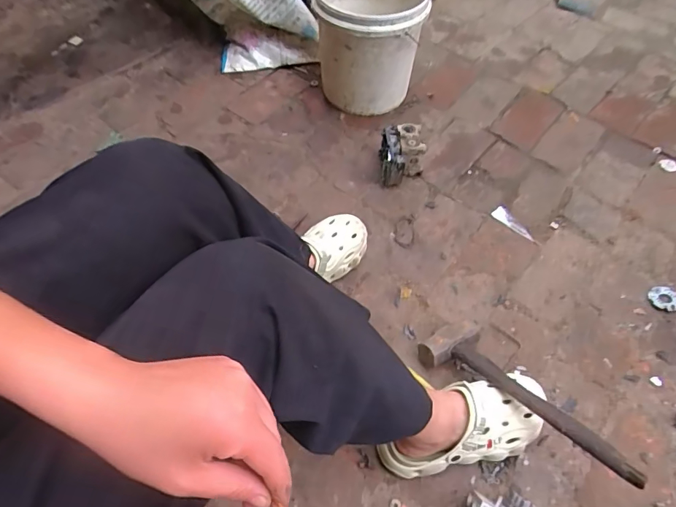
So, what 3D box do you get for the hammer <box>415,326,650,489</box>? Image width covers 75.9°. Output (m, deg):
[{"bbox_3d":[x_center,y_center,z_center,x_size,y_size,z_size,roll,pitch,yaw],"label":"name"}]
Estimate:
[{"bbox_3d":[0.271,0.205,0.638,0.113,0.048,0.336,-30,37,-22],"label":"hammer"}]

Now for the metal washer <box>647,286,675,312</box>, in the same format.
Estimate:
[{"bbox_3d":[0.599,0.083,0.794,0.049,0.012,0.051,0,57,0],"label":"metal washer"}]

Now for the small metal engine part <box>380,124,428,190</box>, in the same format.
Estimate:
[{"bbox_3d":[0.141,-0.210,0.962,0.091,0.101,0.112,-3,57,-2],"label":"small metal engine part"}]

